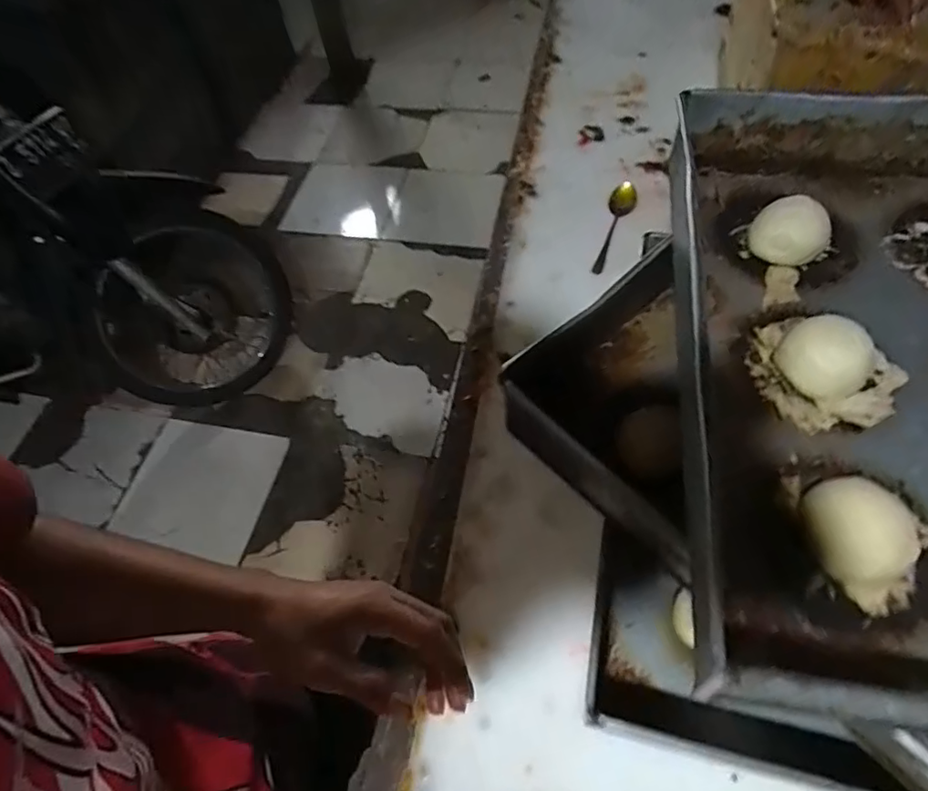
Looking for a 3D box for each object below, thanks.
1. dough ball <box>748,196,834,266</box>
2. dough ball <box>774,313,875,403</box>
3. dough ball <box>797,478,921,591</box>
[{"bbox_3d":[0.227,-0.114,0.398,0.050,0.034,0.045,25,62,19],"label":"dough ball"},{"bbox_3d":[0.213,-0.023,0.336,0.049,0.037,0.041,37,67,24],"label":"dough ball"},{"bbox_3d":[0.189,0.067,0.277,0.041,0.040,0.049,-30,60,-14],"label":"dough ball"}]

